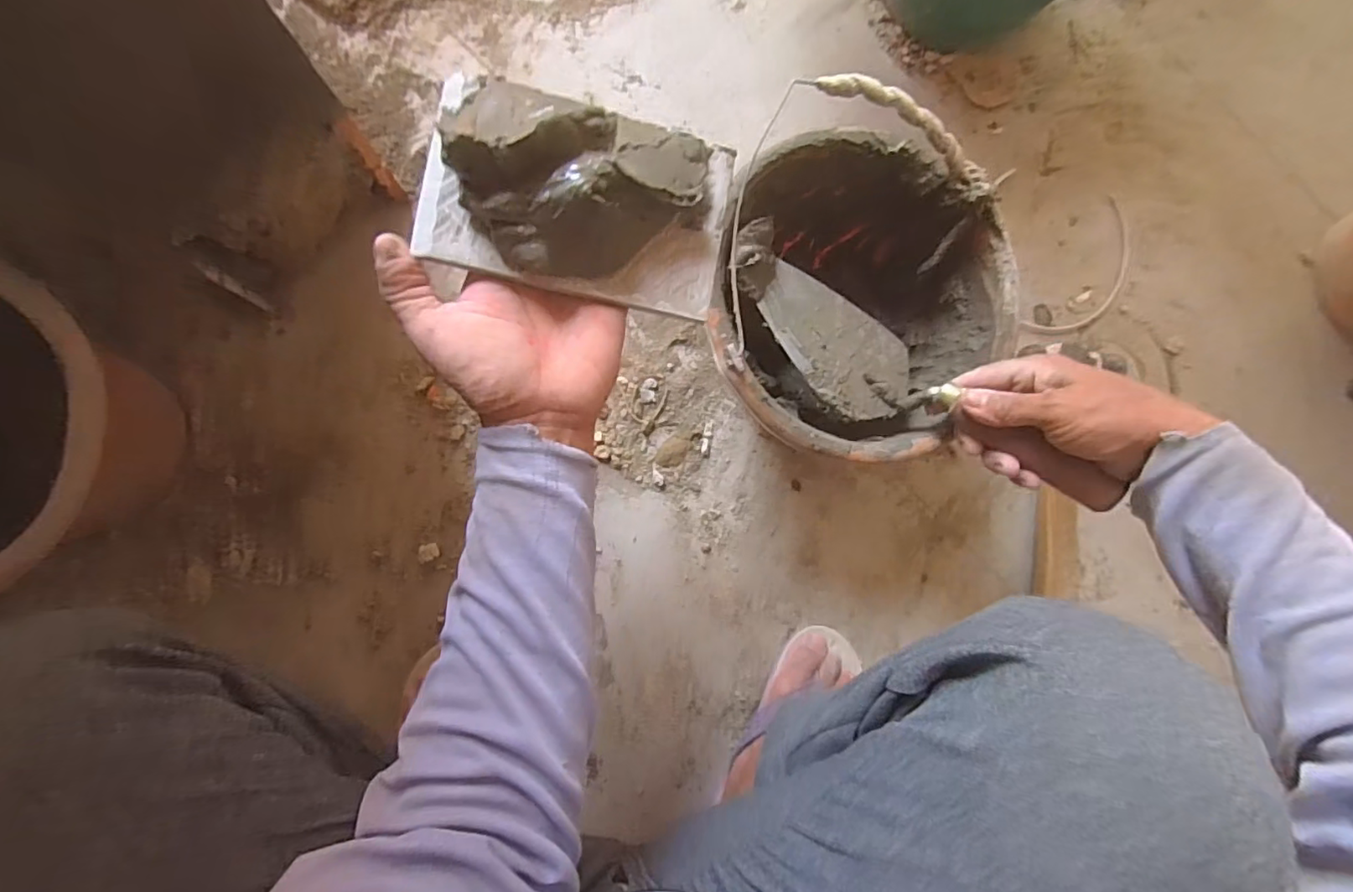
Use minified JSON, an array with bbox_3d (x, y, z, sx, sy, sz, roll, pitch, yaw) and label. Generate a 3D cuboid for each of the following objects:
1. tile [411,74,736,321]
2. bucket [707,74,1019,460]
[{"bbox_3d":[-0.048,-0.125,0.277,0.147,0.055,0.092,10,87,-3],"label":"tile"},{"bbox_3d":[0.144,-0.113,0.505,0.224,0.226,0.243,0,86,-5],"label":"bucket"}]

